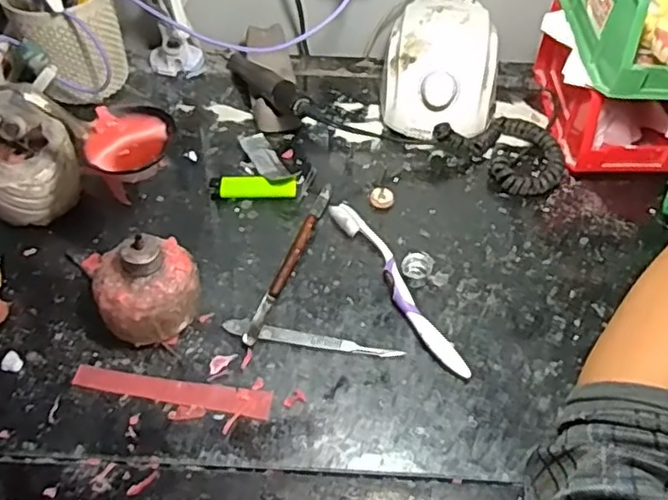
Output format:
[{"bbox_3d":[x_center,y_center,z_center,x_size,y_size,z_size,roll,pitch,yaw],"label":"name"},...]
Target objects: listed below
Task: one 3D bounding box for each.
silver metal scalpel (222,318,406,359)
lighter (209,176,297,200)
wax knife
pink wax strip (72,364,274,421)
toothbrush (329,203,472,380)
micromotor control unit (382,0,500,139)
[{"bbox_3d":[-0.017,0.070,0.498,0.138,0.004,0.015,11,53,7],"label":"silver metal scalpel"},{"bbox_3d":[-0.073,-0.057,0.588,0.077,0.011,0.020,-1,53,-2],"label":"lighter"},{"bbox_3d":[-0.035,0.006,0.542,0.013,0.012,0.172,17,54,11],"label":"wax knife"},{"bbox_3d":[-0.118,0.102,0.472,0.144,0.004,0.020,8,53,5],"label":"pink wax strip"},{"bbox_3d":[0.052,0.028,0.525,0.024,0.014,0.184,-24,57,-18],"label":"toothbrush"},{"bbox_3d":[0.107,-0.185,0.640,0.113,0.091,0.154,8,53,4],"label":"micromotor control unit"}]

